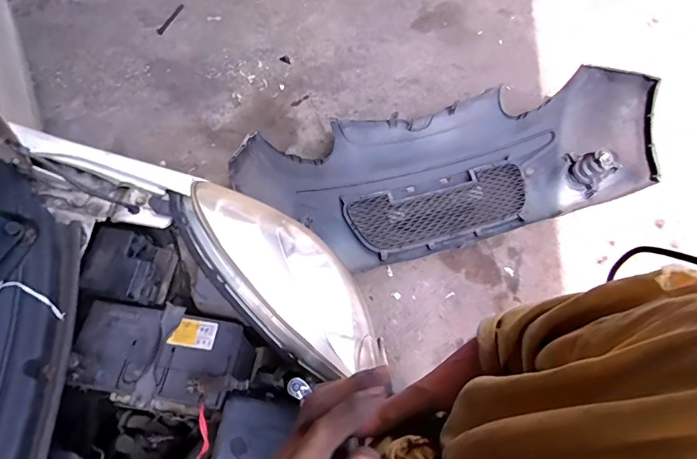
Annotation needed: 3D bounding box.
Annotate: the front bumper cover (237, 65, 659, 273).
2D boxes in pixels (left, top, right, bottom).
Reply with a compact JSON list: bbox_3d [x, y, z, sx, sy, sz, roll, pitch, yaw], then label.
[{"bbox_3d":[0.370,-0.244,1.627,1.523,0.385,0.545,-13,63,-9],"label":"front bumper cover"}]

